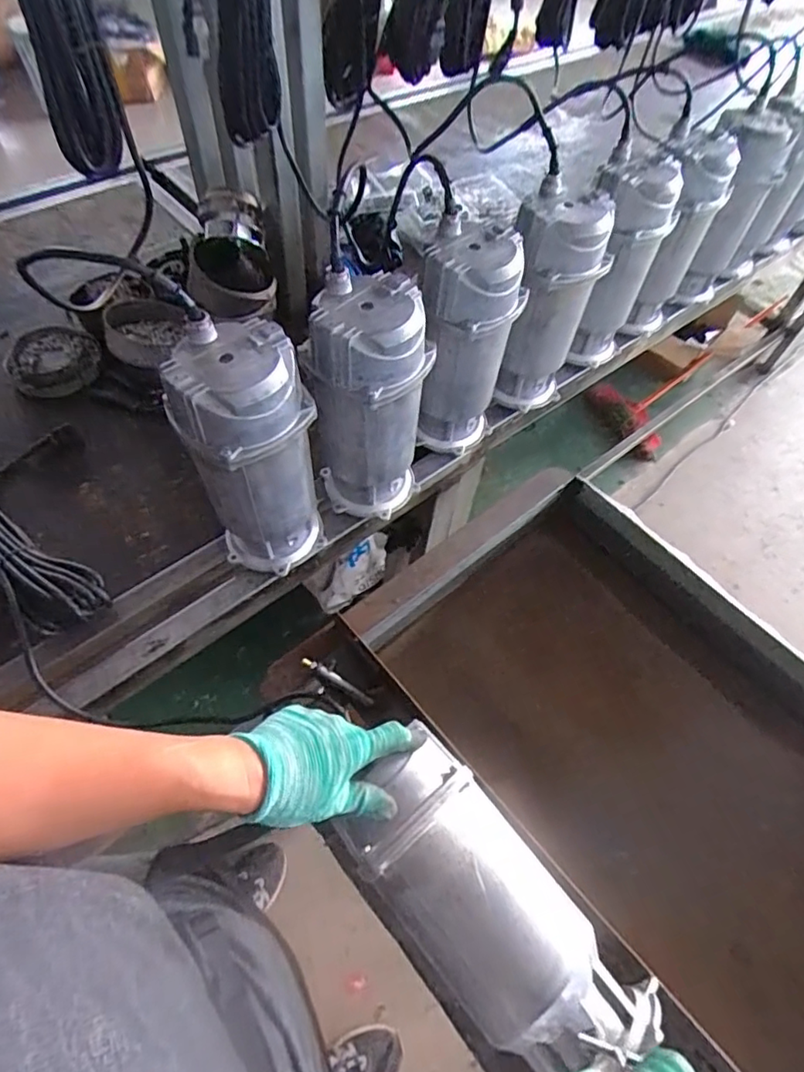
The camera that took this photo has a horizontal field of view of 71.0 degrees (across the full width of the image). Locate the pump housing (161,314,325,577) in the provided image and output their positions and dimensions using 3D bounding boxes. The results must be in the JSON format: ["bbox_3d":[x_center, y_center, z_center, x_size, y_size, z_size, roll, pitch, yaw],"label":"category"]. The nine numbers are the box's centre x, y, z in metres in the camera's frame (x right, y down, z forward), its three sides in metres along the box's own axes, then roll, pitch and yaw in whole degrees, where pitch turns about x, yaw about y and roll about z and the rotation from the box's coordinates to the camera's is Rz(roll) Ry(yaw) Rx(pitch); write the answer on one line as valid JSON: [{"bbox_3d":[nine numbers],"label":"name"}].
[{"bbox_3d":[-0.167,-0.081,0.640,0.135,0.290,0.116,-13,59,-12],"label":"pump housing"}]

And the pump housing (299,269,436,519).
[{"bbox_3d":[-0.041,-0.152,0.694,0.135,0.290,0.120,0,57,-4],"label":"pump housing"}]

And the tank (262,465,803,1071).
[{"bbox_3d":[0.283,0.355,0.755,0.596,0.310,0.765,-34,66,-23],"label":"tank"}]

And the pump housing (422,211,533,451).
[{"bbox_3d":[0.078,-0.243,0.758,0.125,0.288,0.120,13,57,4],"label":"pump housing"}]

